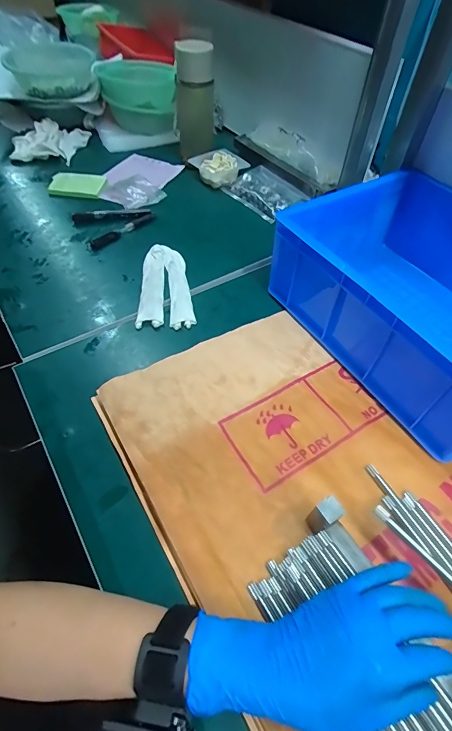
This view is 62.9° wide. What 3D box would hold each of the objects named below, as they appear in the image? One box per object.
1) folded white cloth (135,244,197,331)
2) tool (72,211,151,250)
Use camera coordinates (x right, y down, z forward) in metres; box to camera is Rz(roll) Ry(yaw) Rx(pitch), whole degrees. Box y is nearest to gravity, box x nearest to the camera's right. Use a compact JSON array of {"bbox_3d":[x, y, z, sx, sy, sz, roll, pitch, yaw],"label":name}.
[{"bbox_3d":[-0.091,-0.120,0.548,0.076,0.013,0.163,-4,53,-5],"label":"folded white cloth"},{"bbox_3d":[-0.188,-0.249,0.636,0.130,0.015,0.088,-24,58,-19],"label":"tool"}]

